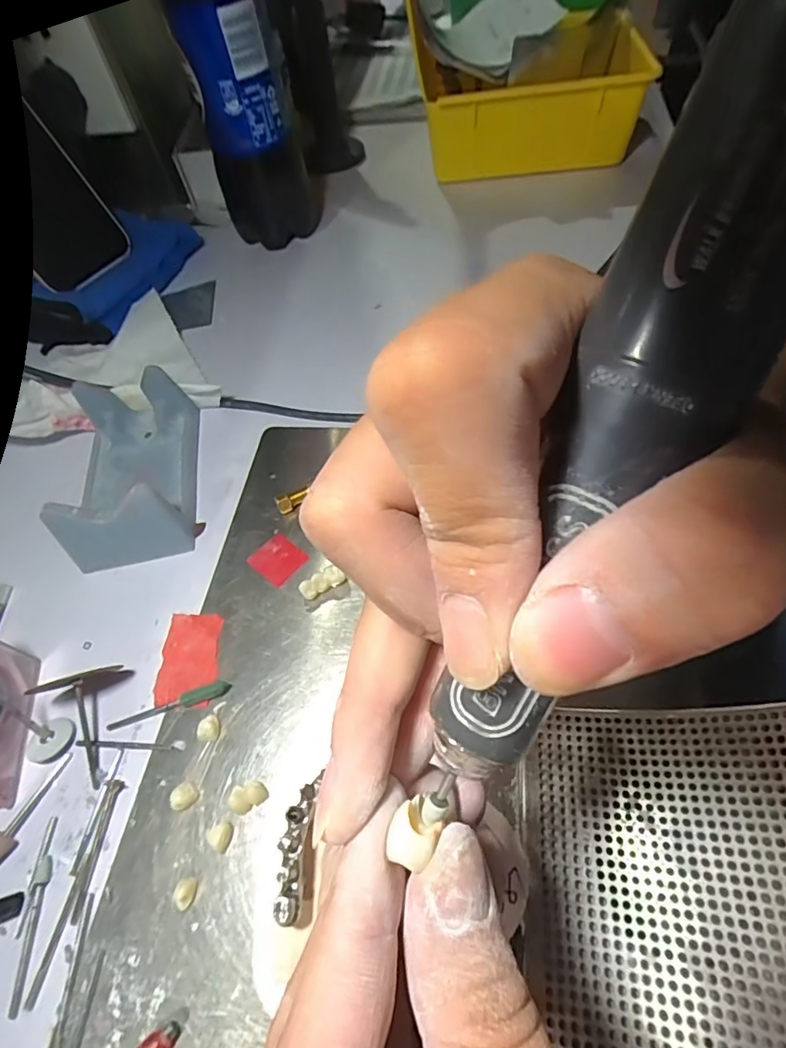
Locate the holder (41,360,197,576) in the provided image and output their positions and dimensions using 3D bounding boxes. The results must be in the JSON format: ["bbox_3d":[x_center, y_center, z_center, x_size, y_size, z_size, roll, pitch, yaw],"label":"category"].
[{"bbox_3d":[-0.145,-0.034,0.277,0.061,0.039,0.104,-13,57,-1],"label":"holder"}]

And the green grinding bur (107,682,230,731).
[{"bbox_3d":[-0.098,0.079,0.222,0.054,0.005,0.006,-17,57,-4],"label":"green grinding bur"}]

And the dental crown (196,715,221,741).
[{"bbox_3d":[-0.077,0.086,0.214,0.009,0.006,0.011,-11,58,-3],"label":"dental crown"}]

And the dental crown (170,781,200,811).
[{"bbox_3d":[-0.082,0.107,0.200,0.008,0.006,0.010,35,68,25],"label":"dental crown"}]

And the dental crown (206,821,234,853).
[{"bbox_3d":[-0.065,0.117,0.192,0.008,0.008,0.009,5,58,10],"label":"dental crown"}]

